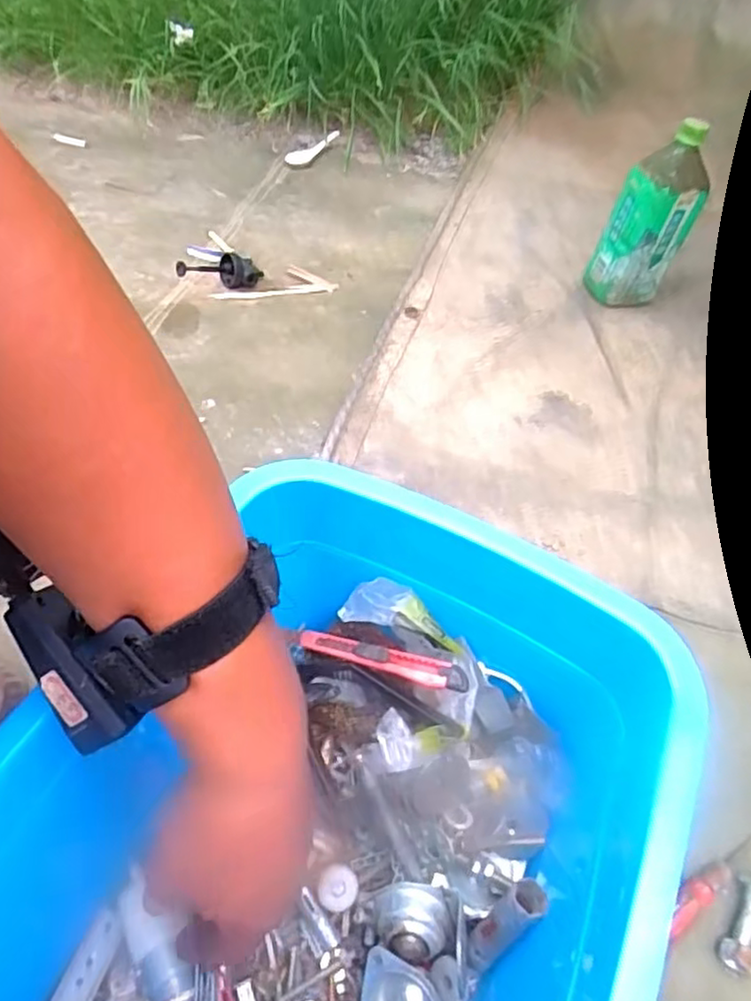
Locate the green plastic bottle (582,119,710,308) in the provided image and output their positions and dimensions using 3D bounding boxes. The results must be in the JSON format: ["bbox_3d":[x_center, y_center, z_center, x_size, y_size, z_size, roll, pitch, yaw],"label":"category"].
[{"bbox_3d":[0.329,-0.335,0.809,0.081,0.201,0.076,-25,58,-21],"label":"green plastic bottle"}]

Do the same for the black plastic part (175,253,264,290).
[{"bbox_3d":[-0.199,-0.293,0.853,0.108,0.033,0.040,-5,51,-23],"label":"black plastic part"}]

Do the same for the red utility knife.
[{"bbox_3d":[-0.001,0.101,0.432,0.129,0.009,0.017,7,48,30],"label":"red utility knife"}]

